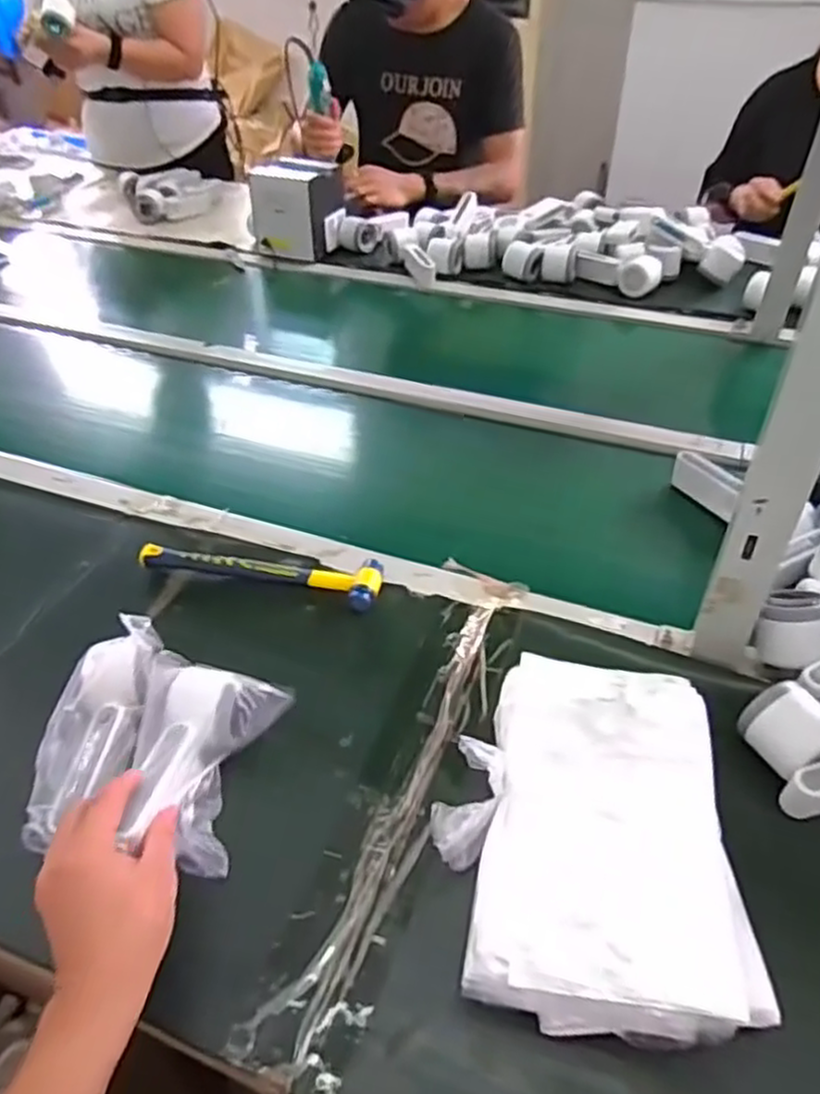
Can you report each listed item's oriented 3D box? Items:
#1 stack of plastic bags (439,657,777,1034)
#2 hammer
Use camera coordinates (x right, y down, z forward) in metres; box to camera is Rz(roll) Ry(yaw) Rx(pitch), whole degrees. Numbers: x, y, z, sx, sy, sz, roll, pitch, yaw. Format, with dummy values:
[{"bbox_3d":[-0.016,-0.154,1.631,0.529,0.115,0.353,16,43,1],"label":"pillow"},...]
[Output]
[{"bbox_3d":[0.118,0.192,0.502,0.194,0.058,0.239,0,42,2],"label":"stack of plastic bags"},{"bbox_3d":[-0.144,0.017,0.730,0.239,0.025,0.062,11,44,14],"label":"hammer"}]

